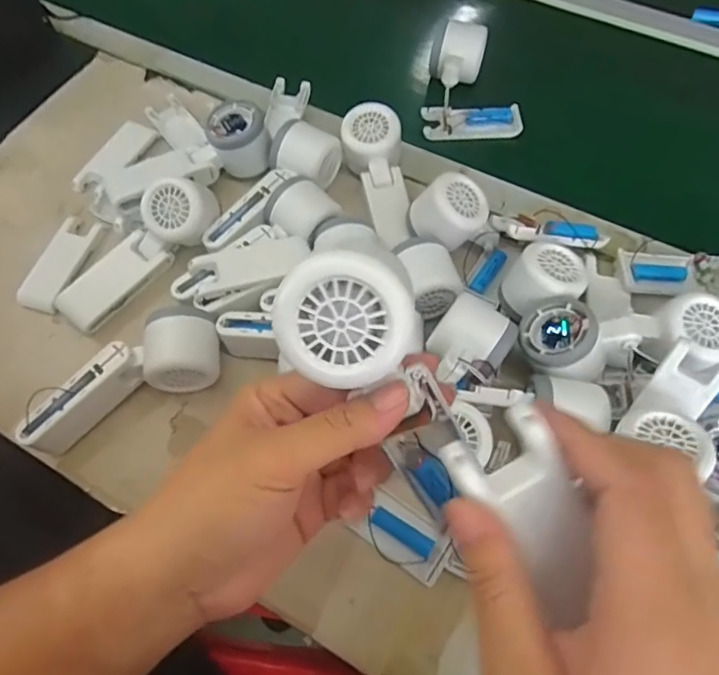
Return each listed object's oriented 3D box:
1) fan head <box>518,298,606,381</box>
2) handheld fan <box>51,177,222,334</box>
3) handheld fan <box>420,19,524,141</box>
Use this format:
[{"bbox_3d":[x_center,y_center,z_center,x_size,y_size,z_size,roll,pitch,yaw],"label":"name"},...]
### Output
[{"bbox_3d":[0.160,0.005,0.430,0.059,0.045,0.064,-43,45,4],"label":"fan head"},{"bbox_3d":[-0.198,-0.074,0.491,0.164,0.048,0.047,-45,70,0],"label":"handheld fan"},{"bbox_3d":[0.125,-0.270,0.581,0.106,0.059,0.109,10,64,7],"label":"handheld fan"}]

